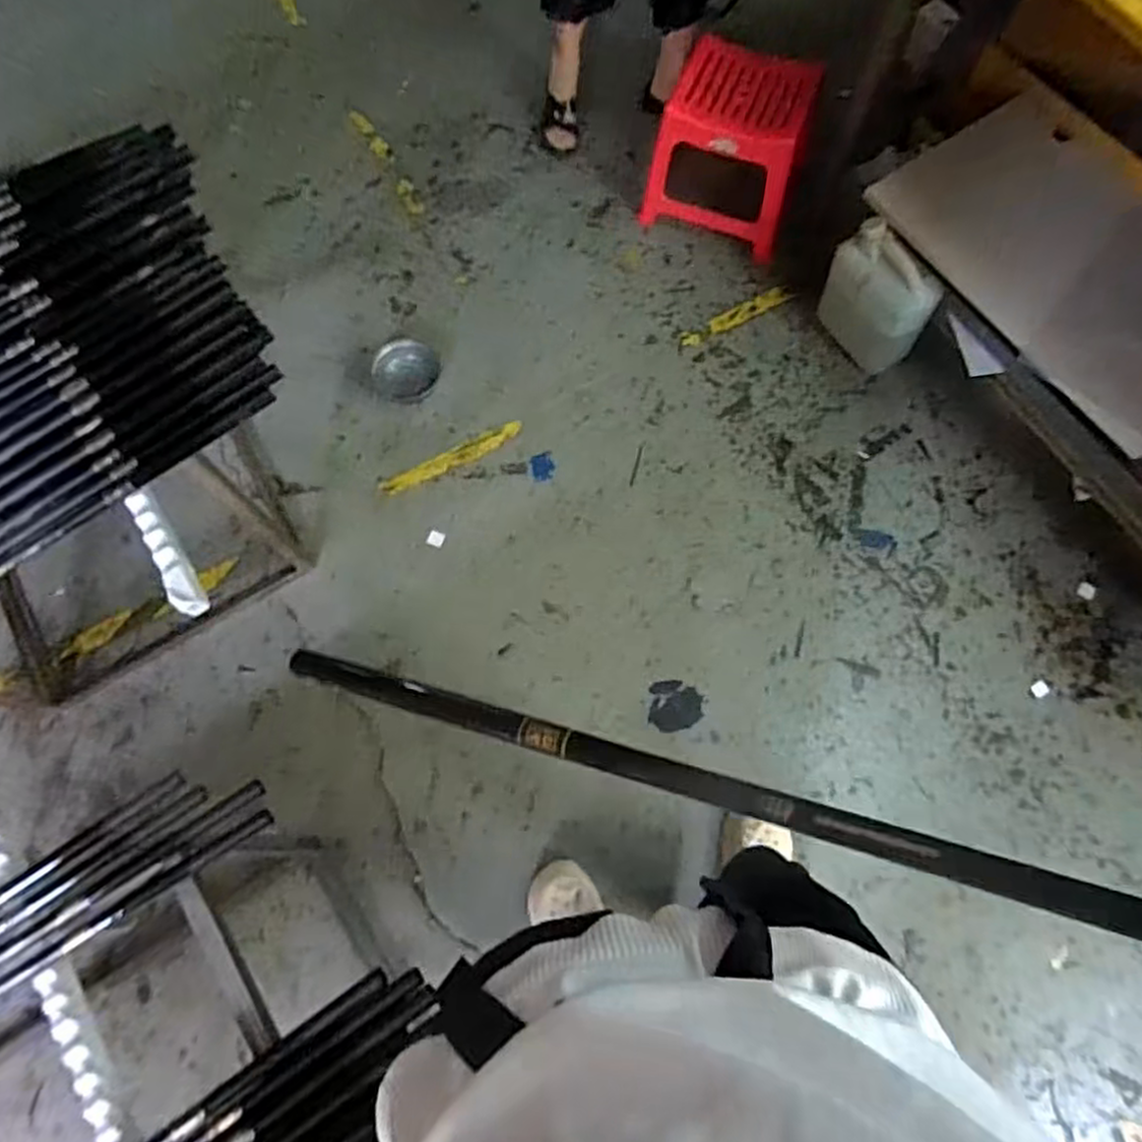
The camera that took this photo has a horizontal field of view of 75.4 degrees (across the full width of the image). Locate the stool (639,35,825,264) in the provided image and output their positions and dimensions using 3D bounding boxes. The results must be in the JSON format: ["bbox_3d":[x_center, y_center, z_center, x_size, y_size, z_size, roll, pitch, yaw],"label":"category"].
[{"bbox_3d":[0.342,-0.882,1.567,0.295,0.272,0.263,23,73,8],"label":"stool"}]

